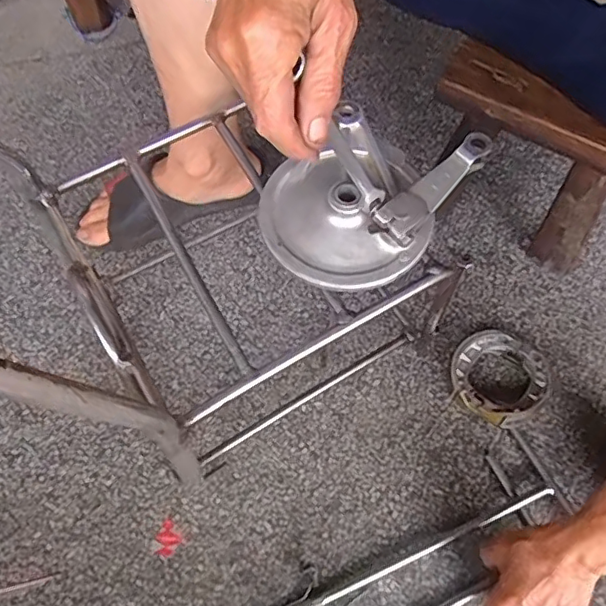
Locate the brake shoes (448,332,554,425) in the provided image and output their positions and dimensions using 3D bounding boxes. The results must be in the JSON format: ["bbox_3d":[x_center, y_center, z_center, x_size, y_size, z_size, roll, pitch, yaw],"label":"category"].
[{"bbox_3d":[0.206,0.076,0.600,0.096,0.037,0.101,-1,65,2],"label":"brake shoes"}]

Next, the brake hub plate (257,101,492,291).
[{"bbox_3d":[0.039,-0.084,0.421,0.125,0.048,0.143,37,72,17],"label":"brake hub plate"}]

